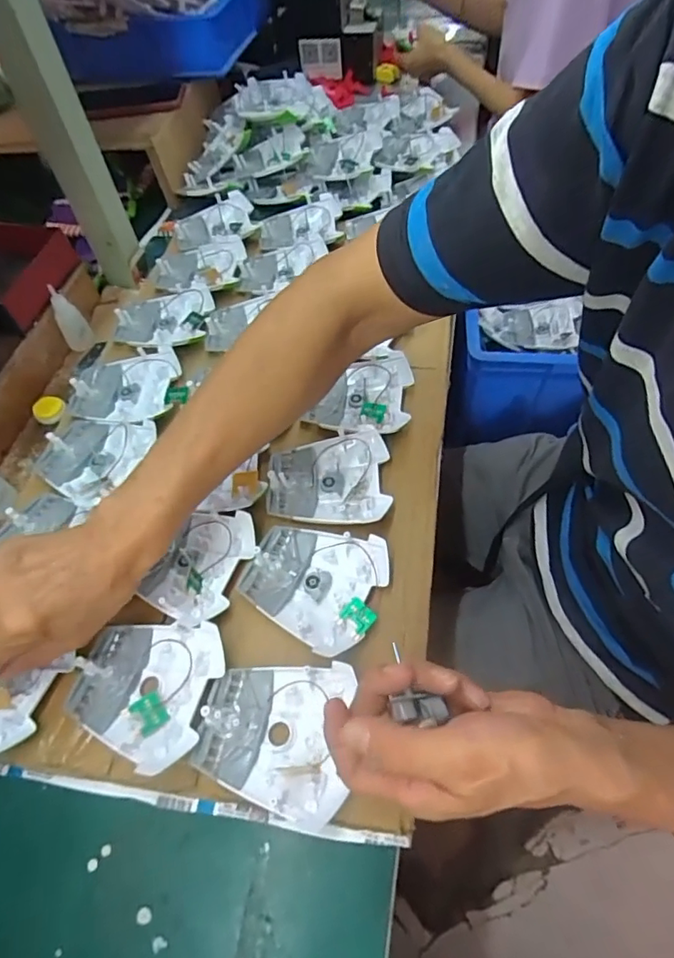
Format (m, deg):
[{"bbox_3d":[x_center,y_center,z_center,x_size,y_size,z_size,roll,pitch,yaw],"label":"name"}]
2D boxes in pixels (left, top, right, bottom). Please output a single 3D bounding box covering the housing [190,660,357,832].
[{"bbox_3d":[-0.045,0.179,0.369,0.104,0.019,0.096,3,58,7],"label":"housing"}]

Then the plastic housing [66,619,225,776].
[{"bbox_3d":[-0.143,0.155,0.386,0.110,0.019,0.098,0,57,5],"label":"plastic housing"}]

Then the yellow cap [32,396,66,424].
[{"bbox_3d":[-0.305,-0.074,0.560,0.032,0.014,0.032,-2,57,4],"label":"yellow cap"}]

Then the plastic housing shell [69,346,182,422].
[{"bbox_3d":[-0.226,-0.097,0.556,0.108,0.015,0.099,-5,57,2],"label":"plastic housing shell"}]

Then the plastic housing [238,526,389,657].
[{"bbox_3d":[-0.020,0.082,0.427,0.109,0.017,0.095,16,60,15],"label":"plastic housing"}]

